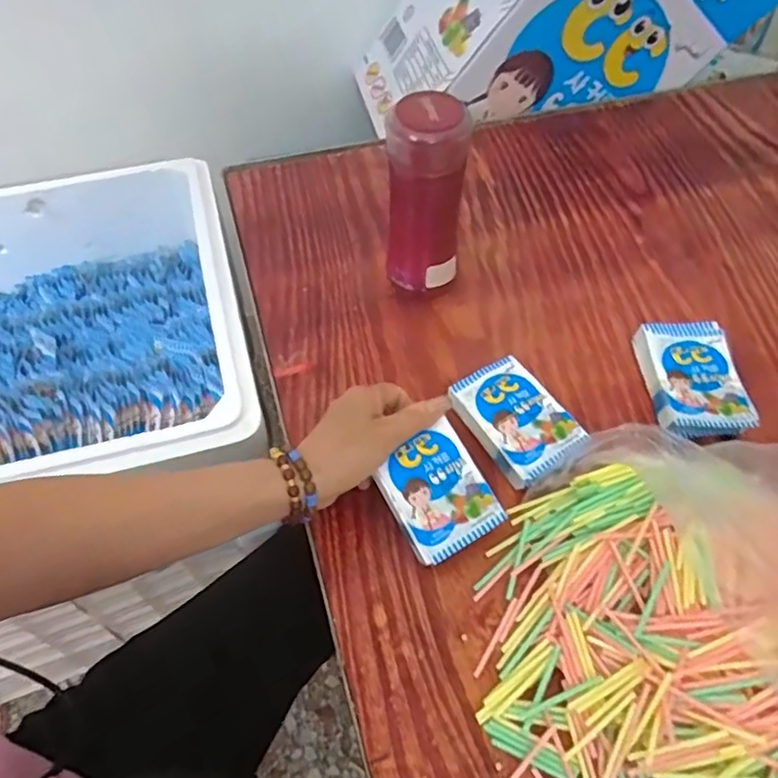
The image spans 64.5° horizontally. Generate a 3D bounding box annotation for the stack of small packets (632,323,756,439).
[{"bbox_3d":[0.267,-0.005,0.546,0.076,0.031,0.115,0,55,0],"label":"stack of small packets"}]

